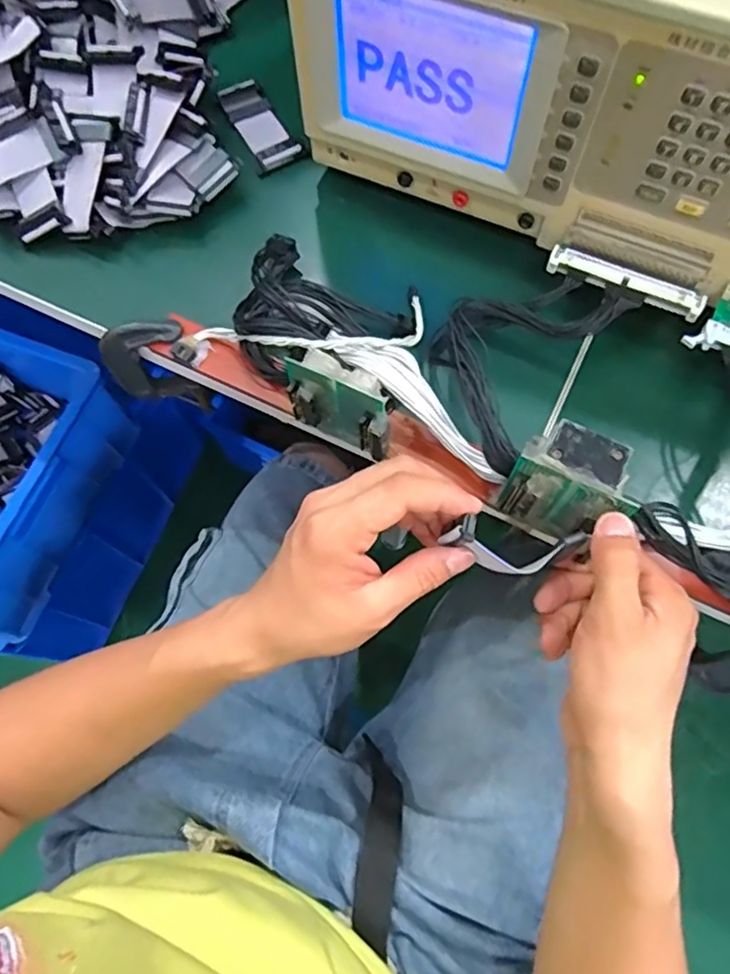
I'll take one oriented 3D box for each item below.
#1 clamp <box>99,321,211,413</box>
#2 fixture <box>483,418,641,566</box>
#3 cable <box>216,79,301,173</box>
[{"bbox_3d":[-0.157,-0.088,0.466,0.057,0.100,0.016,-12,70,-3],"label":"clamp"},{"bbox_3d":[0.112,0.004,0.353,0.061,0.083,0.043,27,73,11],"label":"fixture"},{"bbox_3d":[-0.084,-0.292,0.500,0.036,0.015,0.087,-28,71,-8],"label":"cable"}]

